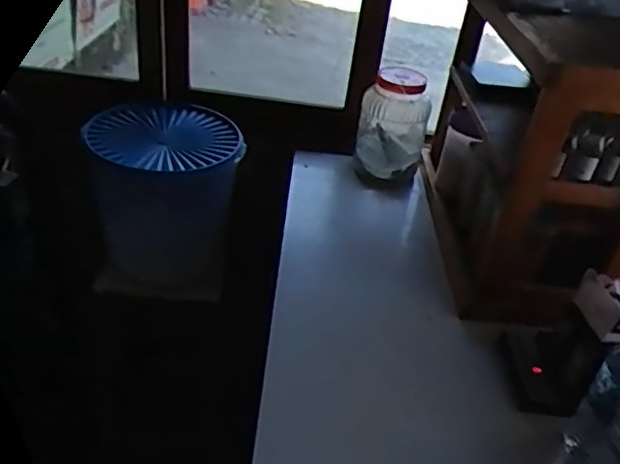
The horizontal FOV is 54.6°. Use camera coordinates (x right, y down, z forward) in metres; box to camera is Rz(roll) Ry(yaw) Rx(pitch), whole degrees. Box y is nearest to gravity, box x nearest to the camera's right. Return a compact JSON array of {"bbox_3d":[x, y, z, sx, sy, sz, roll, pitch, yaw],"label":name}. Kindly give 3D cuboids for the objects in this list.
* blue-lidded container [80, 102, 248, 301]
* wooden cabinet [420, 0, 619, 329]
[{"bbox_3d":[-0.309,-0.077,1.326,0.287,0.327,0.273,1,35,-9],"label":"blue-lidded container"},{"bbox_3d":[0.416,-0.151,1.089,0.276,0.450,0.554,5,35,-4],"label":"wooden cabinet"}]

